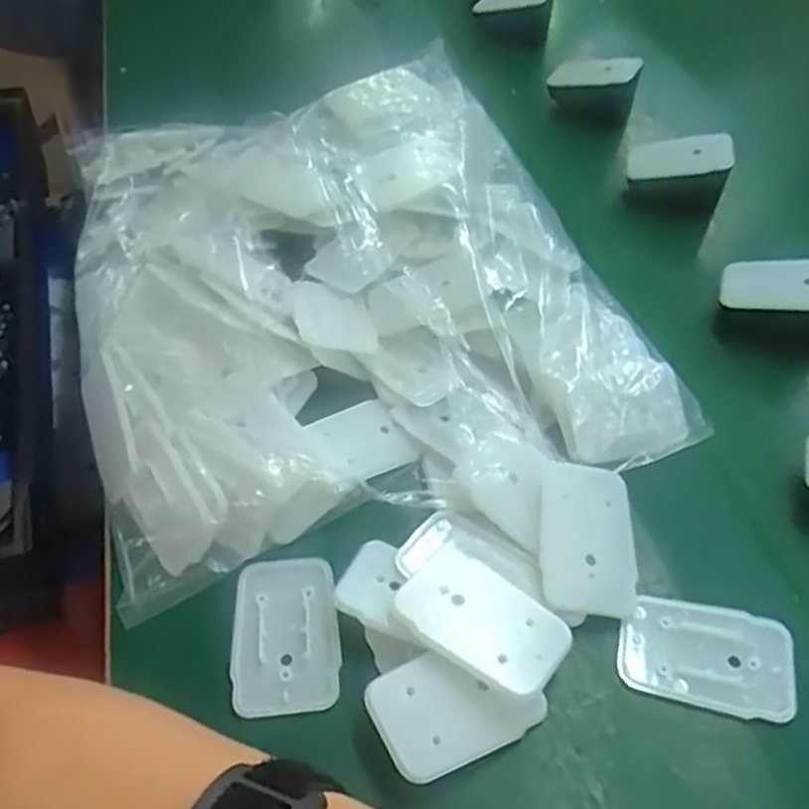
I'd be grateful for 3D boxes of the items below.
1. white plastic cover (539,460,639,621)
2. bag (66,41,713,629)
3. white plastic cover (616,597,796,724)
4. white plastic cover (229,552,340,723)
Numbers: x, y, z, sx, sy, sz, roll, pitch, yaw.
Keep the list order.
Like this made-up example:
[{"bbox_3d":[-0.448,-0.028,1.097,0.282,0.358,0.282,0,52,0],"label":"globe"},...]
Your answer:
[{"bbox_3d":[0.081,0.058,0.346,0.043,0.004,0.069,7,60,-8],"label":"white plastic cover"},{"bbox_3d":[-0.039,-0.074,0.448,0.288,0.066,0.318,-15,52,-13],"label":"bag"},{"bbox_3d":[0.125,0.104,0.324,0.068,0.008,0.041,11,51,7],"label":"white plastic cover"},{"bbox_3d":[-0.051,0.095,0.331,0.044,0.012,0.068,-5,51,-6],"label":"white plastic cover"}]

